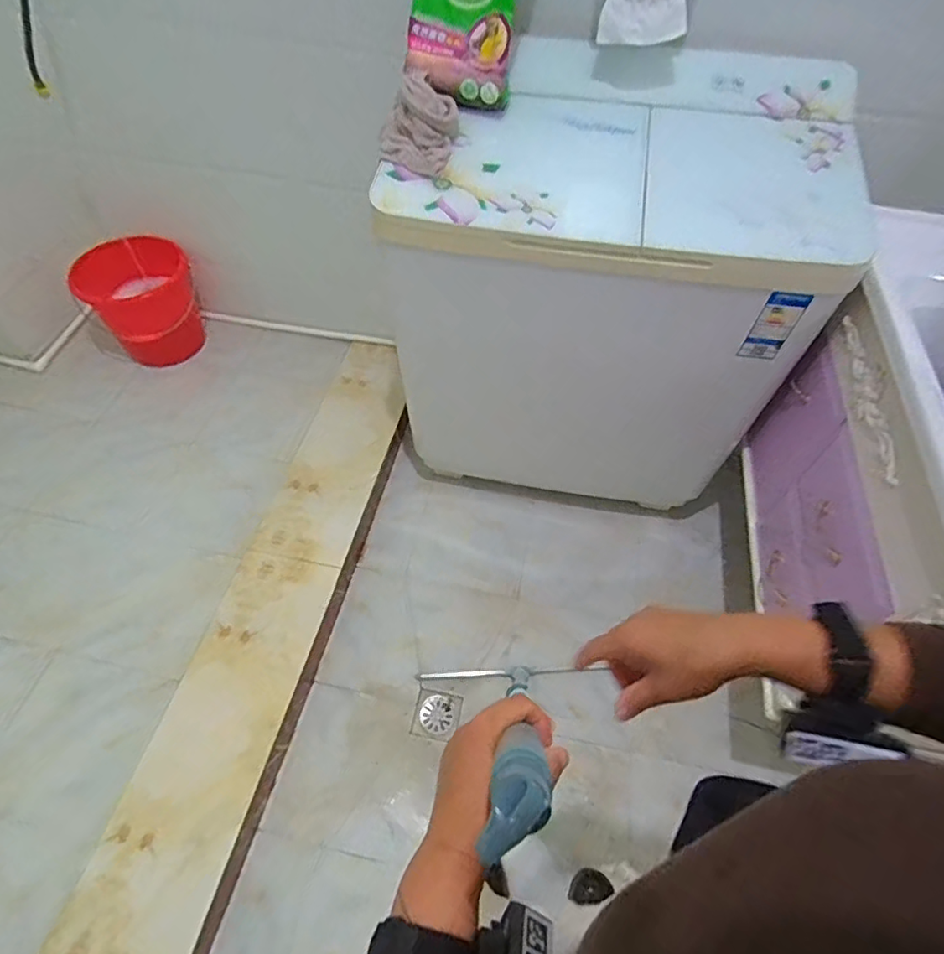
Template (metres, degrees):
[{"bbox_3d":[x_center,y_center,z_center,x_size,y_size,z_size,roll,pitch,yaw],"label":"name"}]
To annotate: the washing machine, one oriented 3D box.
[{"bbox_3d":[0.253,-0.341,1.211,0.775,0.866,0.425,13,54,8],"label":"washing machine"}]

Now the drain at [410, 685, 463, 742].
[{"bbox_3d":[-0.078,0.536,1.247,0.099,0.005,0.103,11,54,6],"label":"drain"}]

